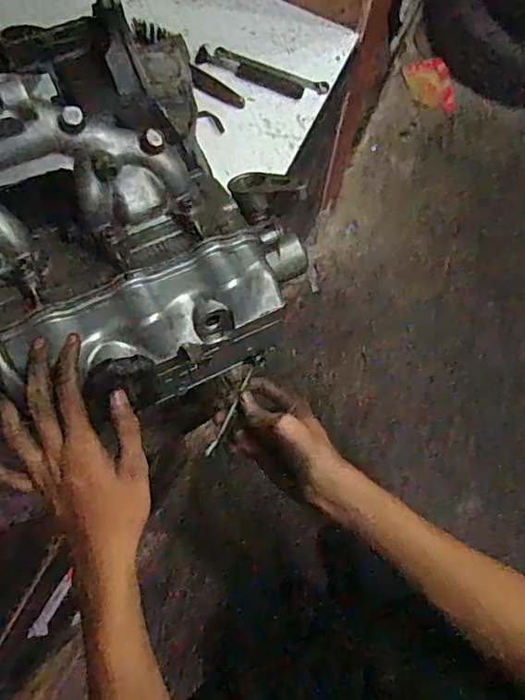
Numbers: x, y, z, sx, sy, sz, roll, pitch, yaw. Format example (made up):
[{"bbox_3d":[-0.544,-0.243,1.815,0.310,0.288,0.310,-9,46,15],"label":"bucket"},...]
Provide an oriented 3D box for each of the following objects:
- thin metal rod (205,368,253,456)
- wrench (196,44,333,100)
[{"bbox_3d":[-0.030,0.058,0.517,0.007,0.012,0.090,26,80,6],"label":"thin metal rod"},{"bbox_3d":[-0.001,-0.432,0.848,0.205,0.018,0.043,19,73,4],"label":"wrench"}]

